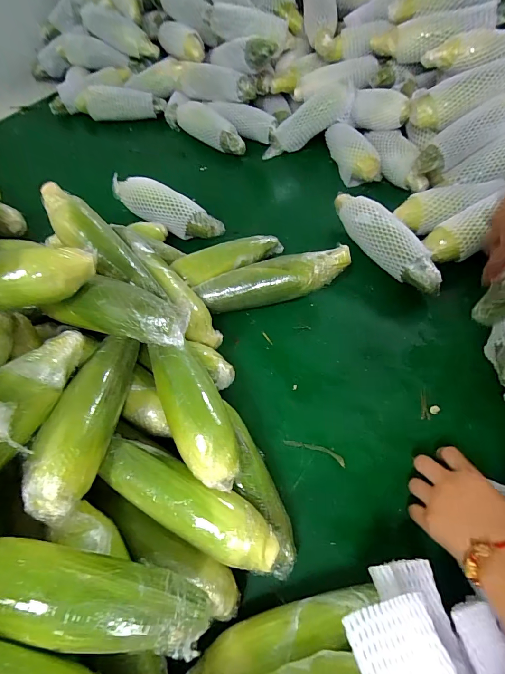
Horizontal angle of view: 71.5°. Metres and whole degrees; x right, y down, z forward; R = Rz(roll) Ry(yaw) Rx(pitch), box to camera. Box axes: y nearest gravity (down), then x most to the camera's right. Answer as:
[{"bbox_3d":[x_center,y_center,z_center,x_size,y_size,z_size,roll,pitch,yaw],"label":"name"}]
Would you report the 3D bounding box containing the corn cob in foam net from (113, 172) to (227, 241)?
[{"bbox_3d":[-0.179,-0.259,0.688,0.264,0.054,0.070,32,63,21],"label":"corn cob in foam net"}]

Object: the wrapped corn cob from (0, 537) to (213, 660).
[{"bbox_3d":[-0.139,0.199,0.271,0.209,0.088,0.059,7,57,7],"label":"wrapped corn cob"}]

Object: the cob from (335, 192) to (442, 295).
[{"bbox_3d":[0.228,-0.168,0.617,0.071,0.067,0.253,-28,59,-15],"label":"cob"}]

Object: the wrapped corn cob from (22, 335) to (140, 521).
[{"bbox_3d":[-0.167,0.081,0.359,0.058,0.051,0.188,6,57,6],"label":"wrapped corn cob"}]

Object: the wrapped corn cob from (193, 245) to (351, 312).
[{"bbox_3d":[0.033,-0.090,0.574,0.247,0.074,0.063,-11,57,-5],"label":"wrapped corn cob"}]

